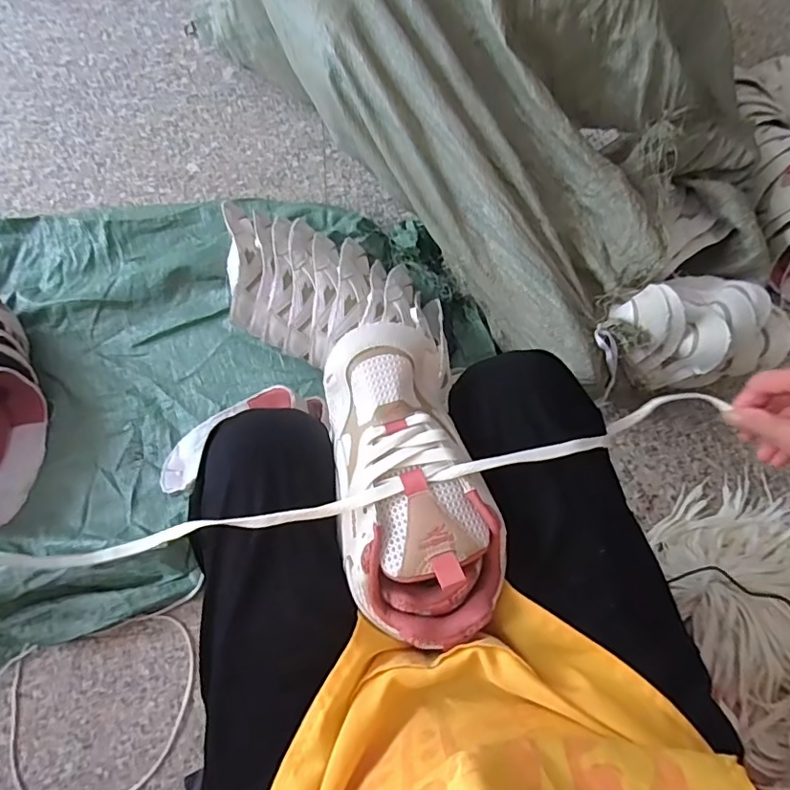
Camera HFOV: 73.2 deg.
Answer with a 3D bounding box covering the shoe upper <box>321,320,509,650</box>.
[{"bbox_3d":[0.007,0.052,0.369,0.101,0.058,0.221,-13,71,-4],"label":"shoe upper"}]

